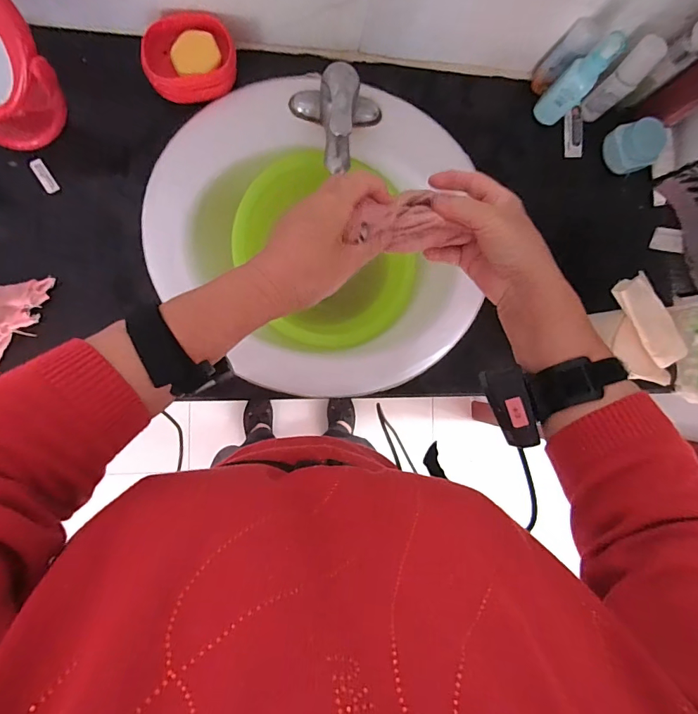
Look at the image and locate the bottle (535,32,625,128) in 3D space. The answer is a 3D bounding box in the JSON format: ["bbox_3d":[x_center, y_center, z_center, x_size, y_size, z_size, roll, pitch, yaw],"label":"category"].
[{"bbox_3d":[0.312,-0.377,0.579,0.041,0.139,0.043,0,90,-8],"label":"bottle"}]

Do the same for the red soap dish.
[{"bbox_3d":[-0.208,-0.387,0.550,0.118,0.047,0.085,-5,91,-8],"label":"red soap dish"}]

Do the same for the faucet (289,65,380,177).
[{"bbox_3d":[-0.016,-0.306,0.557,0.126,0.099,0.124,4,89,-8],"label":"faucet"}]

